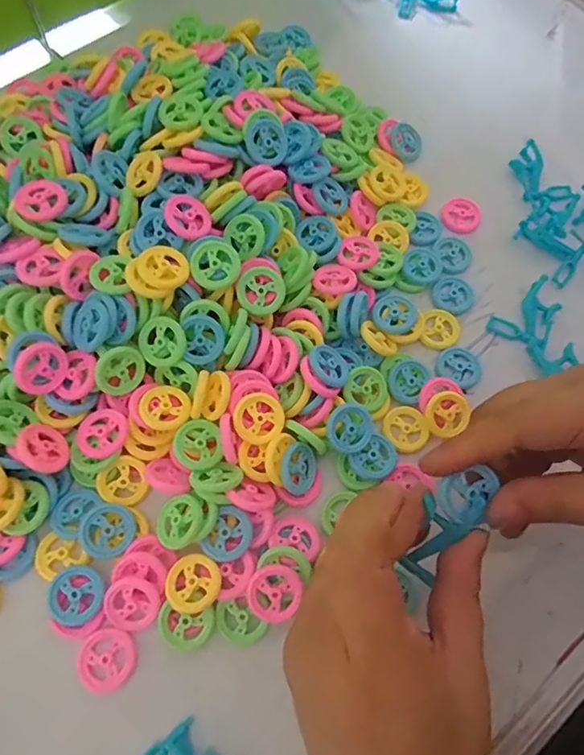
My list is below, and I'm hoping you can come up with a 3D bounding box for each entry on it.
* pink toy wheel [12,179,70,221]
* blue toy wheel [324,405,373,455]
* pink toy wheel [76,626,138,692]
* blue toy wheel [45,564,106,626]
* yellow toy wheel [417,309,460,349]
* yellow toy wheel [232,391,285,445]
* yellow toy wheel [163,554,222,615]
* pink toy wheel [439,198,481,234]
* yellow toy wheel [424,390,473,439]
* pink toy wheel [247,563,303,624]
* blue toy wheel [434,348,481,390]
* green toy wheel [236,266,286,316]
[{"bbox_3d":[-0.154,-0.109,0.301,0.027,0.006,0.030,30,68,0],"label":"pink toy wheel"},{"bbox_3d":[0.035,0.031,0.293,0.029,0.004,0.028,1,87,-12],"label":"blue toy wheel"},{"bbox_3d":[-0.097,0.148,0.258,0.029,0.004,0.029,1,69,-2],"label":"pink toy wheel"},{"bbox_3d":[-0.117,0.118,0.265,0.028,0.007,0.029,1,69,-2],"label":"blue toy wheel"},{"bbox_3d":[0.102,-0.035,0.337,0.027,0.004,0.029,1,69,-2],"label":"yellow toy wheel"},{"bbox_3d":[-0.019,0.024,0.286,0.030,0.004,0.029,2,81,-15],"label":"yellow toy wheel"},{"bbox_3d":[-0.053,0.111,0.264,0.029,0.004,0.030,1,69,-2],"label":"yellow toy wheel"},{"bbox_3d":[0.129,-0.124,0.375,0.029,0.007,0.027,1,69,-2],"label":"pink toy wheel"},{"bbox_3d":[0.098,0.022,0.311,0.025,0.004,0.029,40,86,6],"label":"yellow toy wheel"},{"bbox_3d":[-0.010,0.115,0.262,0.028,0.007,0.029,1,69,-2],"label":"pink toy wheel"},{"bbox_3d":[0.113,-0.006,0.329,0.030,0.005,0.027,31,71,10],"label":"blue toy wheel"},{"bbox_3d":[-0.019,-0.054,0.305,0.029,0.005,0.029,0,92,-8],"label":"green toy wheel"}]

